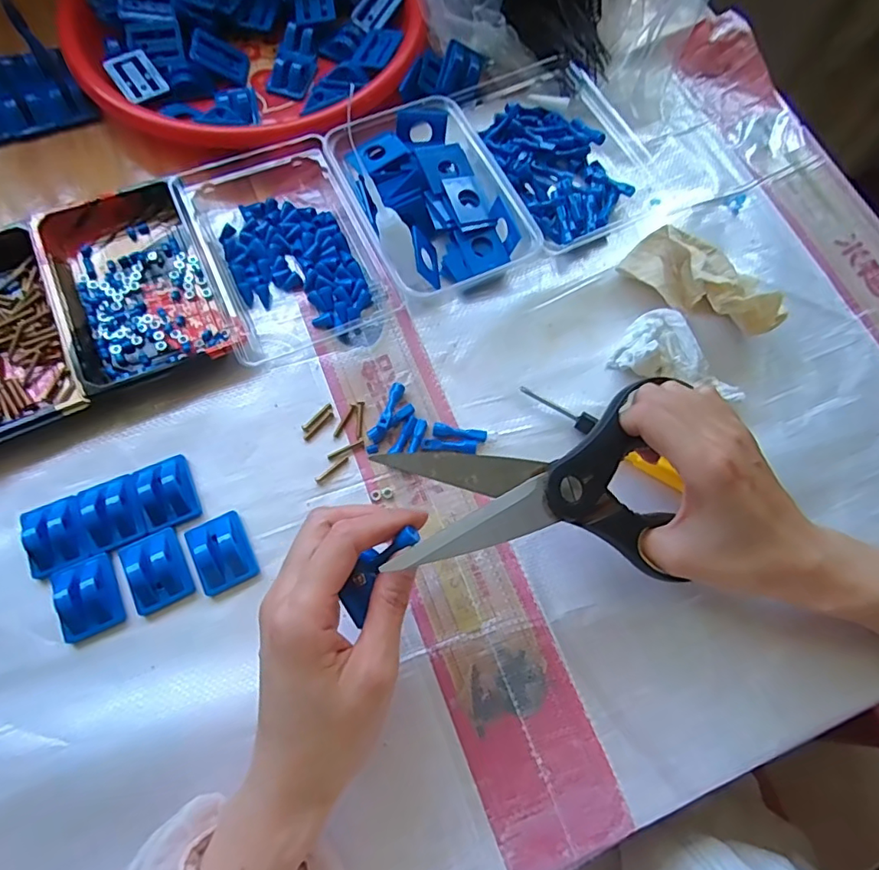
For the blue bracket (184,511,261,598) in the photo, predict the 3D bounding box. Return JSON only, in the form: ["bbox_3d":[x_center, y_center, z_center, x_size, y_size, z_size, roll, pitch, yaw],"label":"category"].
[{"bbox_3d":[-0.138,0.072,0.331,0.034,0.018,0.046,-23,73,-10],"label":"blue bracket"}]

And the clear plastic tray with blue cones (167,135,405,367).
[{"bbox_3d":[-0.118,-0.146,0.396,0.122,0.033,0.170,-27,74,-11],"label":"clear plastic tray with blue cones"}]

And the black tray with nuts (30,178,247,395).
[{"bbox_3d":[-0.217,-0.112,0.380,0.106,0.030,0.164,-24,73,-10],"label":"black tray with nuts"}]

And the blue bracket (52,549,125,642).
[{"bbox_3d":[-0.213,0.096,0.318,0.034,0.011,0.045,-22,73,-10],"label":"blue bracket"}]

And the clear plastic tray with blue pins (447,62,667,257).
[{"bbox_3d":[0.098,-0.243,0.438,0.119,0.032,0.182,-29,74,-12],"label":"clear plastic tray with blue pins"}]

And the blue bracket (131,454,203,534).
[{"bbox_3d":[-0.178,0.037,0.342,0.033,0.016,0.044,-22,73,-10],"label":"blue bracket"}]

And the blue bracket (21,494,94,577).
[{"bbox_3d":[-0.236,0.060,0.326,0.038,0.012,0.044,-21,73,-9],"label":"blue bracket"}]

